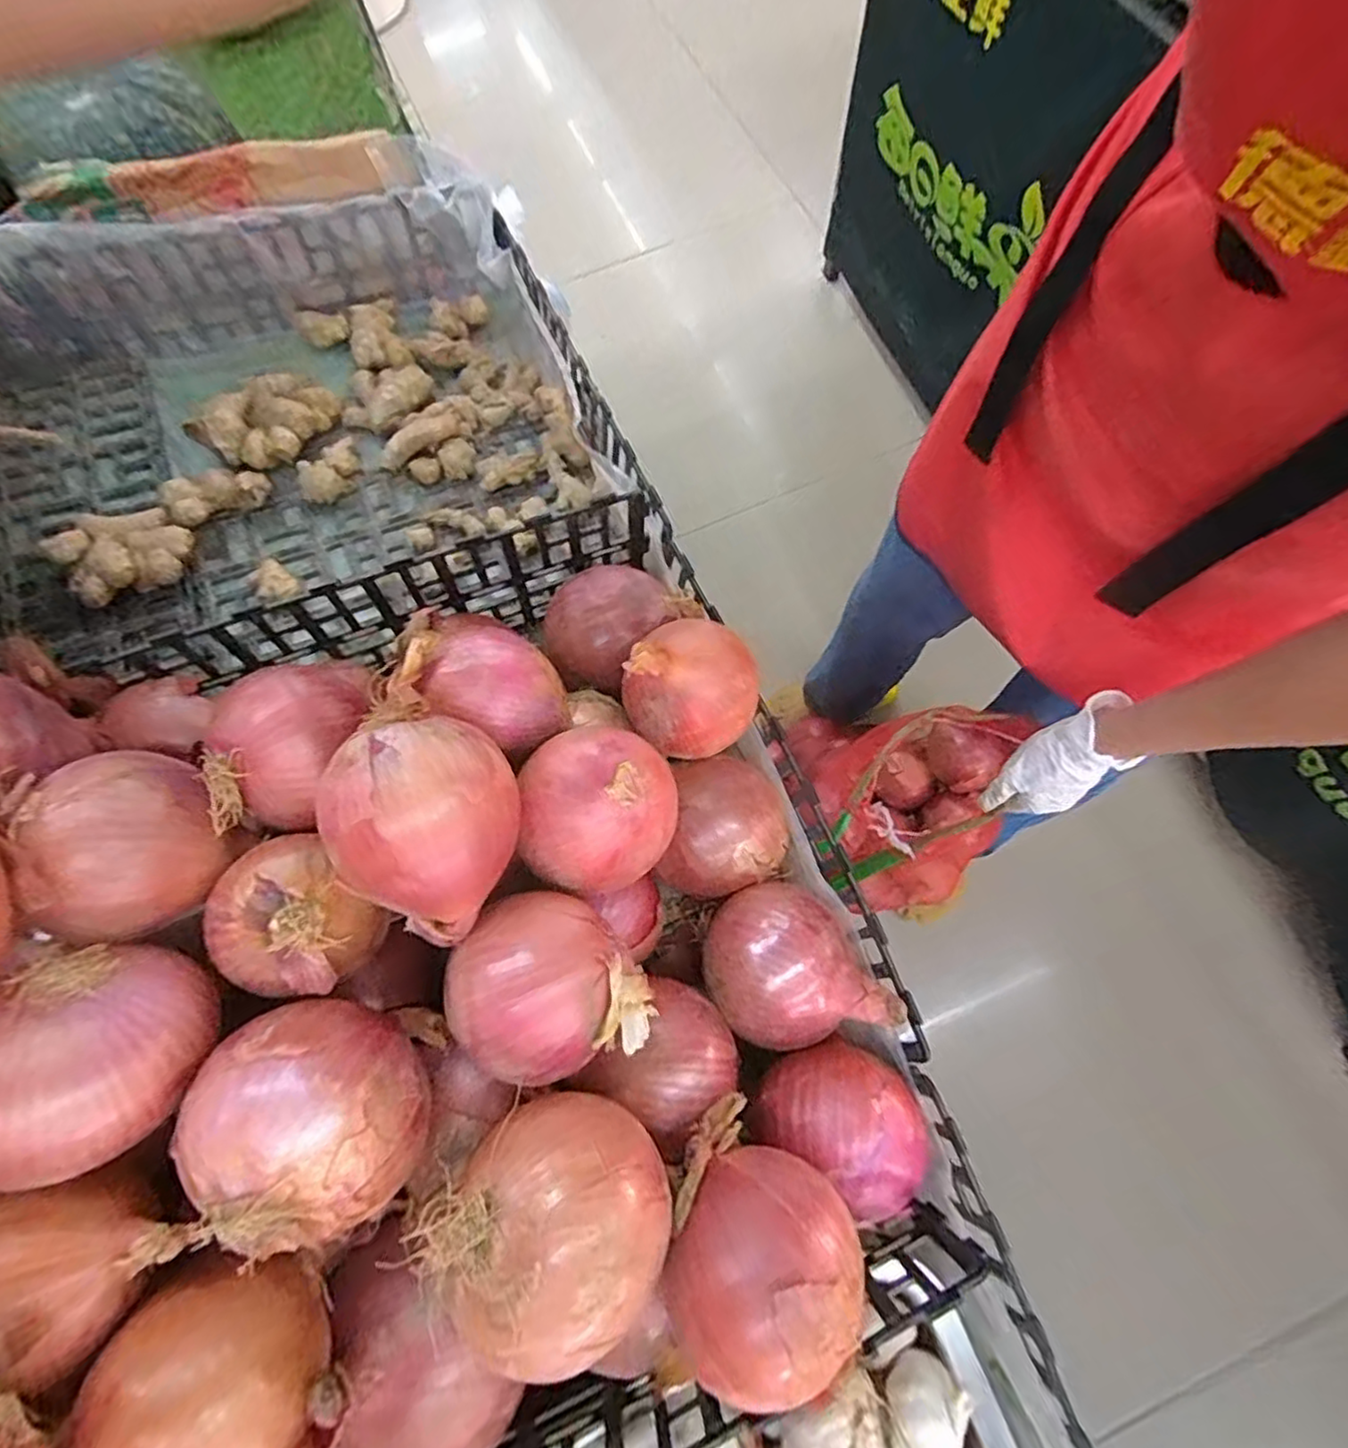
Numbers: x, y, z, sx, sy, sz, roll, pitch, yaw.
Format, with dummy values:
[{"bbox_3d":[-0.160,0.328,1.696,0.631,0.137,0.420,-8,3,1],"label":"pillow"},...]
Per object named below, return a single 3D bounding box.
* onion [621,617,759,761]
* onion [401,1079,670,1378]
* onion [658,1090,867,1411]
[{"bbox_3d":[0.011,-0.023,0.381,0.069,0.078,0.074,-1,71,2],"label":"onion"},{"bbox_3d":[-0.053,0.202,0.271,0.093,0.066,0.087,-1,71,2],"label":"onion"},{"bbox_3d":[0.041,0.232,0.287,0.084,0.079,0.090,-1,71,2],"label":"onion"}]

